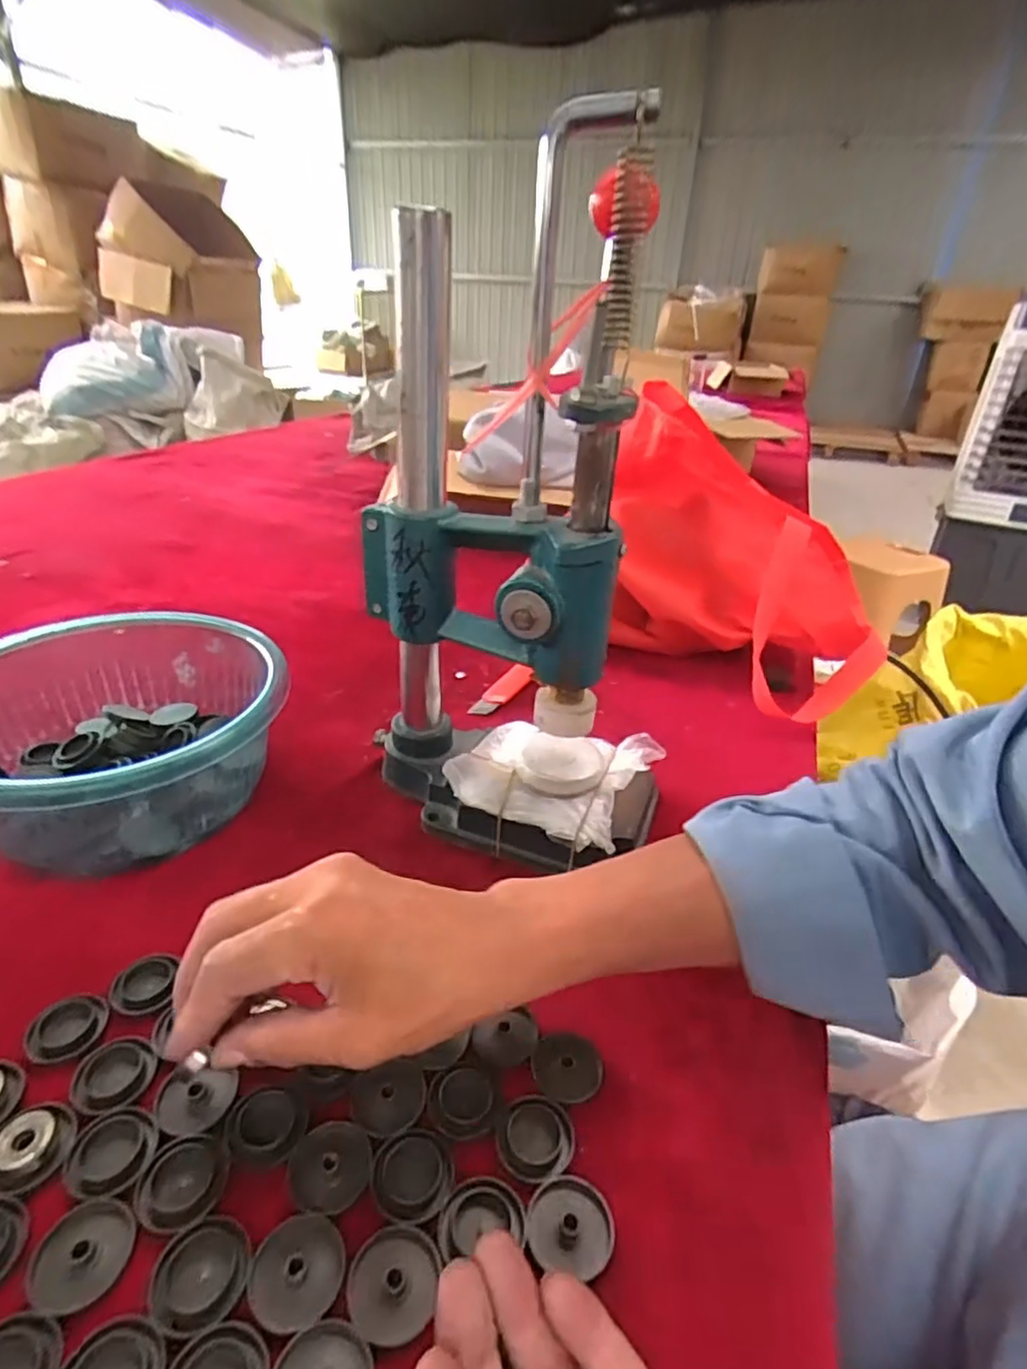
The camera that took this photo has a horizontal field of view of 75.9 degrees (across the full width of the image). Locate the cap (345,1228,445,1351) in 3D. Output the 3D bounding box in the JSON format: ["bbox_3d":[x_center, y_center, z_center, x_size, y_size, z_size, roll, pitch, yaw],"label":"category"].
[{"bbox_3d":[-0.043,0.215,0.238,0.031,0.004,0.032,4,31,-2],"label":"cap"}]

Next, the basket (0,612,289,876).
[{"bbox_3d":[-0.251,0.034,0.439,0.186,0.087,0.199,4,31,-2],"label":"basket"}]

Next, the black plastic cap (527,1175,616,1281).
[{"bbox_3d":[0.023,0.210,0.258,0.033,0.004,0.031,4,31,-2],"label":"black plastic cap"}]

